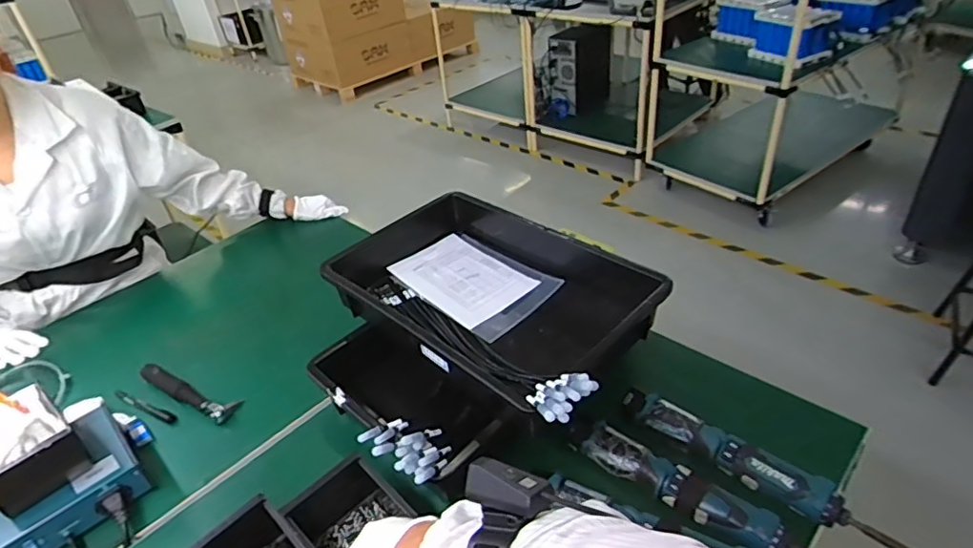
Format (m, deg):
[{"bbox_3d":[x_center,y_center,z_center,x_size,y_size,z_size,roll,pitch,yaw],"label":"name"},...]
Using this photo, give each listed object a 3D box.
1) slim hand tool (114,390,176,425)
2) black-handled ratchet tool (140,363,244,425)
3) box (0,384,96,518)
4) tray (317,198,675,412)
[{"bbox_3d":[-0.524,0.203,0.869,0.133,0.009,0.015,12,40,23],"label":"slim hand tool"},{"bbox_3d":[-0.470,0.178,0.879,0.205,0.024,0.045,12,40,23],"label":"black-handled ratchet tool"},{"bbox_3d":[-0.581,0.208,0.703,0.151,0.079,0.102,24,46,35],"label":"box"},{"bbox_3d":[-0.027,0.019,0.851,0.499,0.092,0.295,26,47,36],"label":"tray"}]

